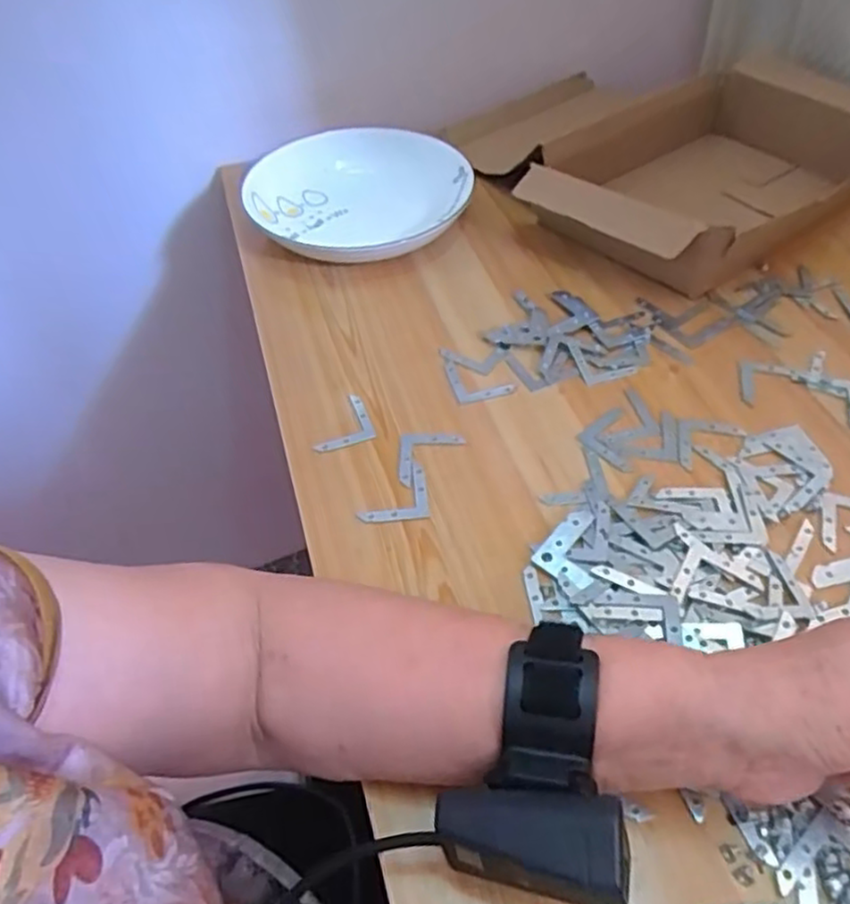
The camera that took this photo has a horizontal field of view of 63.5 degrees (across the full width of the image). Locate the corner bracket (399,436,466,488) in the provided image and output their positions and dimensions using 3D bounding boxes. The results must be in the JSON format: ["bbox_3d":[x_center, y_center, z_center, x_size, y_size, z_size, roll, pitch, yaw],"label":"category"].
[{"bbox_3d":[0.005,0.004,0.439,0.041,0.004,0.044,0,46,1],"label":"corner bracket"}]

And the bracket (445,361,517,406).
[{"bbox_3d":[0.039,-0.052,0.487,0.042,0.005,0.041,-13,57,-4],"label":"bracket"}]

